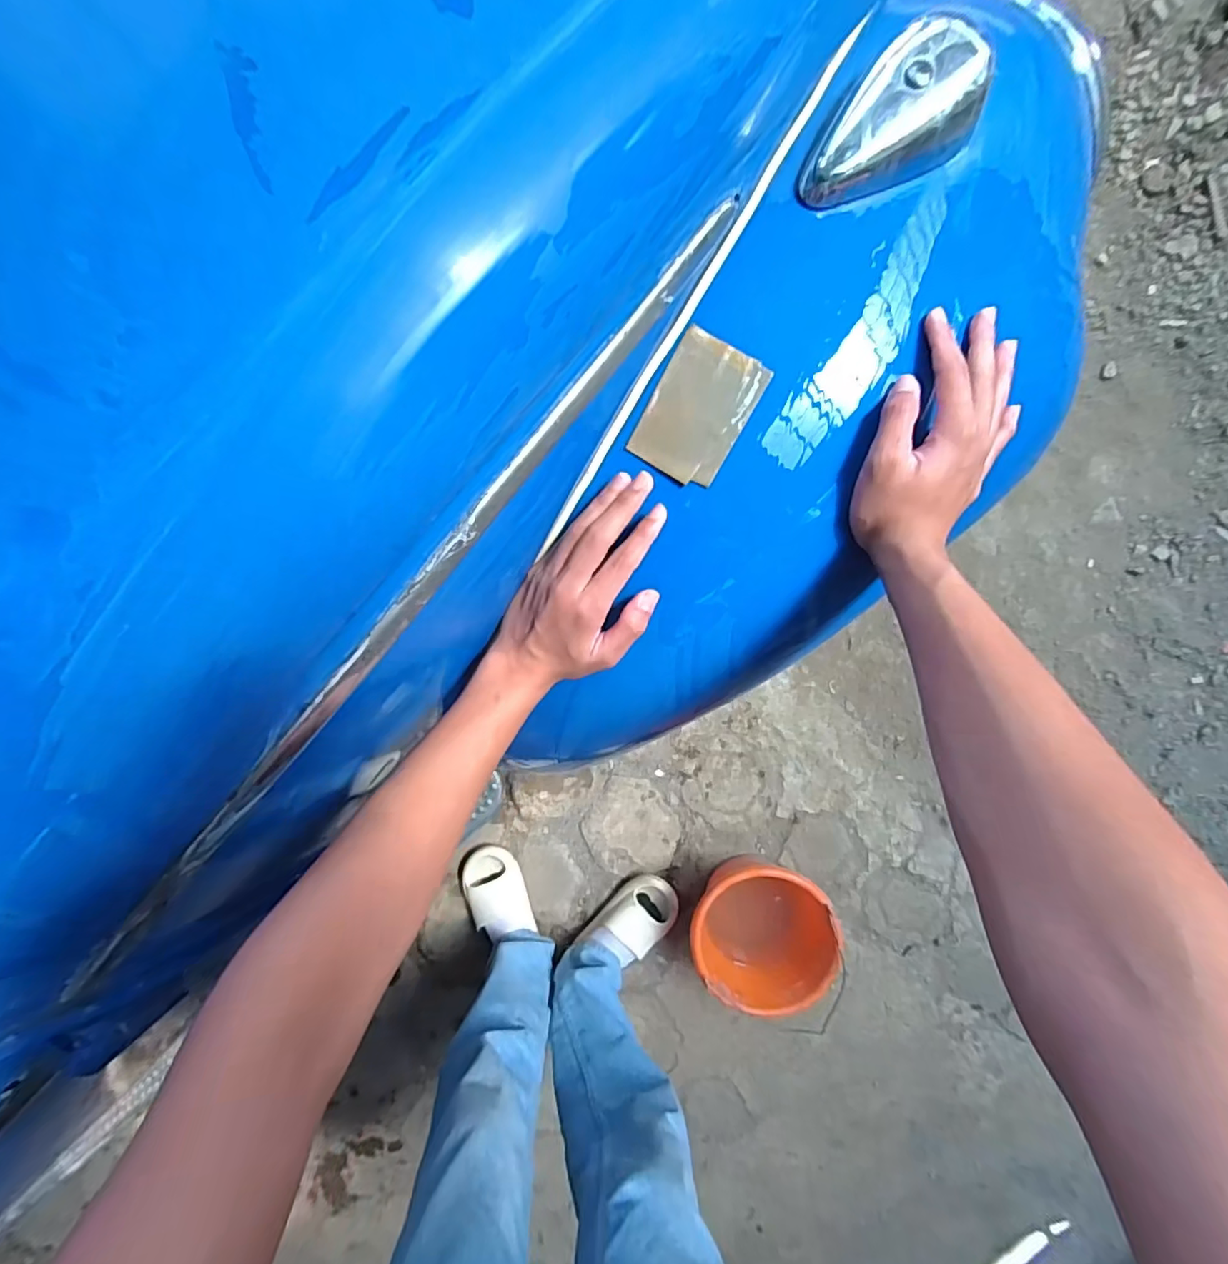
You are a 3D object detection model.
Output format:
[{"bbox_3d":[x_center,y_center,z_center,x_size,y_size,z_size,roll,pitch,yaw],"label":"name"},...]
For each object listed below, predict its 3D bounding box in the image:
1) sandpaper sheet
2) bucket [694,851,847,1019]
[{"bbox_3d":[0.057,-0.149,0.372,0.062,0.004,0.091,29,101,-3],"label":"sandpaper sheet"},{"bbox_3d":[0.261,0.518,0.985,0.232,0.170,0.228,0,93,2],"label":"bucket"}]

